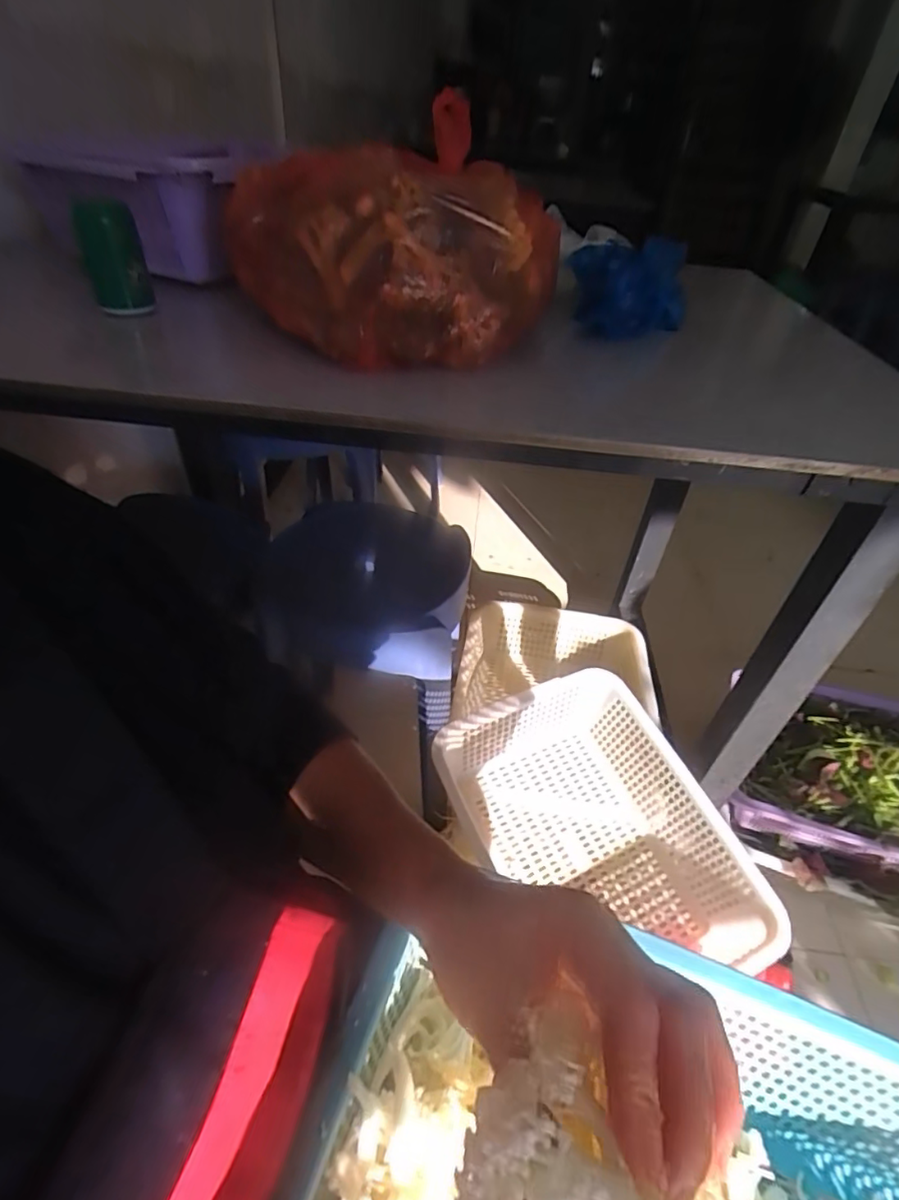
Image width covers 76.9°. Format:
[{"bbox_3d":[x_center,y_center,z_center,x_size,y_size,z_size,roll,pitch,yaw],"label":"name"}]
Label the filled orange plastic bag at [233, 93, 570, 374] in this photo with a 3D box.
[{"bbox_3d":[-0.054,-0.298,0.470,0.206,0.152,0.207,-20,47,-26],"label":"filled orange plastic bag"}]

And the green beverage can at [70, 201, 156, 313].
[{"bbox_3d":[-0.299,-0.304,0.503,0.049,0.085,0.042,-16,45,-22],"label":"green beverage can"}]

